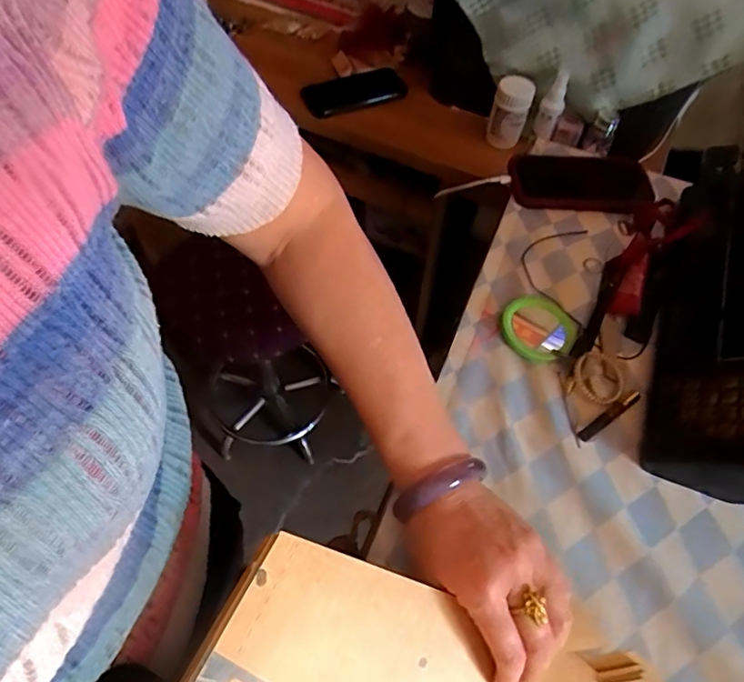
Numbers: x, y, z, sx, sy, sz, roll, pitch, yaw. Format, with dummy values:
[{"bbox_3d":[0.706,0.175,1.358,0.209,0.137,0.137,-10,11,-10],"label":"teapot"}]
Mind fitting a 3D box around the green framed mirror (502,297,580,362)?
[{"bbox_3d":[0.154,-0.013,0.487,0.070,0.011,0.063,-30,64,-22],"label":"green framed mirror"}]

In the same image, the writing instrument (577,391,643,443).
[{"bbox_3d":[0.199,0.062,0.443,0.072,0.005,0.009,-29,64,-22],"label":"writing instrument"}]

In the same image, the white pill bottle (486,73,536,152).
[{"bbox_3d":[0.207,-0.344,0.803,0.054,0.082,0.058,15,57,7],"label":"white pill bottle"}]

